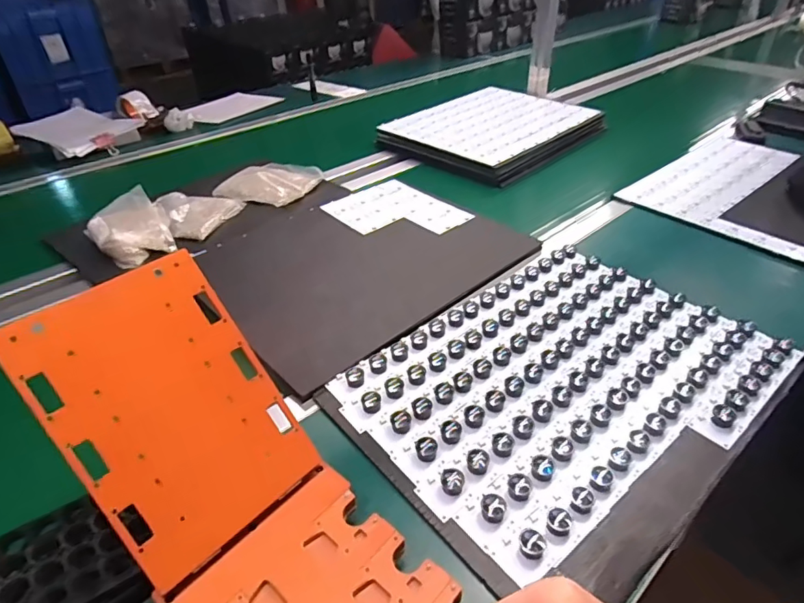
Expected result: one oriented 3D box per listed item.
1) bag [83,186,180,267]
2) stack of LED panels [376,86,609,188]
[{"bbox_3d":[-0.472,-0.127,0.871,0.124,0.056,0.174,-19,41,-22],"label":"bag"},{"bbox_3d":[0.228,-0.437,1.264,0.391,0.047,0.481,28,46,33],"label":"stack of LED panels"}]

